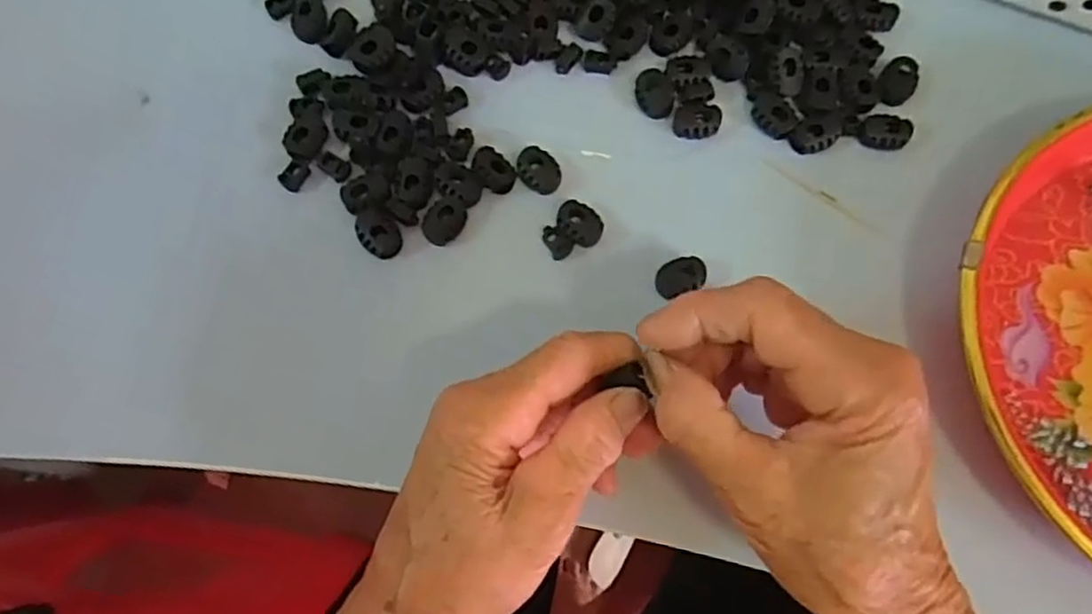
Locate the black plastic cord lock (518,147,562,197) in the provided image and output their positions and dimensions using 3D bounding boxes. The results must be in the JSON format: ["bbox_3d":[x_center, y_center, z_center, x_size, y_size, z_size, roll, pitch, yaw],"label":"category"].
[{"bbox_3d":[-0.003,-0.061,0.319,0.018,0.009,0.021,-18,75,-5],"label":"black plastic cord lock"}]

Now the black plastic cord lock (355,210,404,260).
[{"bbox_3d":[-0.073,-0.032,0.309,0.017,0.010,0.021,-33,77,-8],"label":"black plastic cord lock"}]

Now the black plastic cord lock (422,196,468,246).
[{"bbox_3d":[-0.045,-0.038,0.311,0.016,0.009,0.021,36,78,10],"label":"black plastic cord lock"}]

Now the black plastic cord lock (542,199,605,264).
[{"bbox_3d":[0.012,-0.035,0.311,0.026,0.009,0.020,-23,75,-6],"label":"black plastic cord lock"}]

